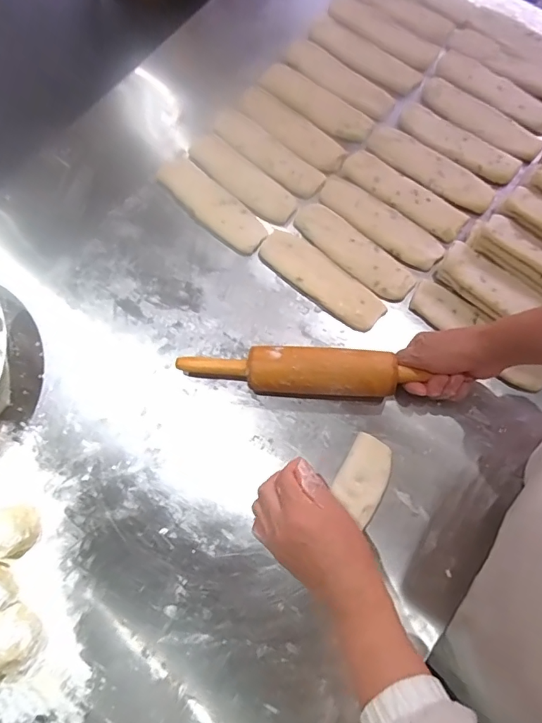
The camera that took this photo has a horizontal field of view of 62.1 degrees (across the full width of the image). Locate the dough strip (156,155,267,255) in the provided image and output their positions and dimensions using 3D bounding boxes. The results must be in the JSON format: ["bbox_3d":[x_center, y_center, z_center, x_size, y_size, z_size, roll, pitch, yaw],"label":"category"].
[{"bbox_3d":[-0.080,-0.218,0.621,0.178,0.014,0.059,43,79,13],"label":"dough strip"}]

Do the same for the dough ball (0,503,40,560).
[{"bbox_3d":[-0.290,0.185,0.496,0.051,0.046,0.050,-1,74,2],"label":"dough ball"}]

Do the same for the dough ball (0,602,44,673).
[{"bbox_3d":[-0.263,0.285,0.462,0.055,0.045,0.050,42,79,12],"label":"dough ball"}]

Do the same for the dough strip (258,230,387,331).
[{"bbox_3d":[0.066,-0.108,0.586,0.178,0.009,0.059,38,78,12],"label":"dough strip"}]

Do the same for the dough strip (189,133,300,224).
[{"bbox_3d":[-0.040,-0.260,0.642,0.179,0.010,0.060,40,79,12],"label":"dough strip"}]

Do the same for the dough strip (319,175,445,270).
[{"bbox_3d":[0.147,-0.192,0.613,0.187,0.011,0.061,38,78,12],"label":"dough strip"}]

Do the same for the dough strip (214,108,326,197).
[{"bbox_3d":[-0.006,-0.299,0.645,0.182,0.010,0.051,41,79,12],"label":"dough strip"}]

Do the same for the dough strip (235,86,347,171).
[{"bbox_3d":[0.028,-0.339,0.649,0.181,0.010,0.050,39,79,12],"label":"dough strip"}]

